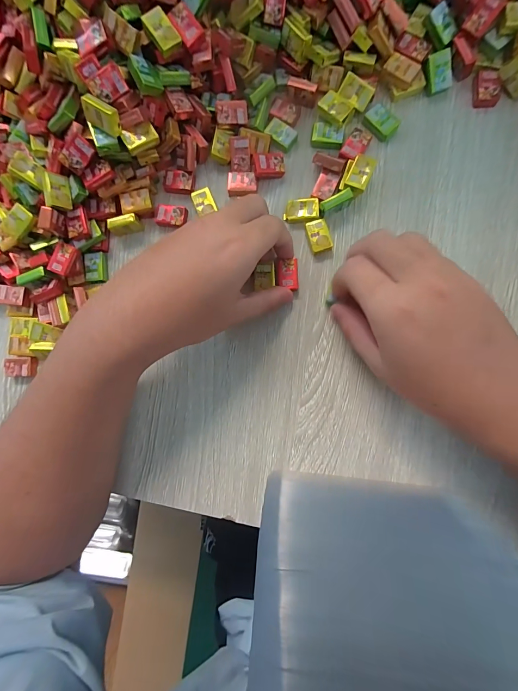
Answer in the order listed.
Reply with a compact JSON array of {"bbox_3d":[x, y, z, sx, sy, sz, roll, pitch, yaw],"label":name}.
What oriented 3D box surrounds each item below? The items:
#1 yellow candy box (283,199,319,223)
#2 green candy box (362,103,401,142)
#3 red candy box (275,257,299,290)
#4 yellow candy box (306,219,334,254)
[{"bbox_3d":[0.035,-0.111,0.254,0.028,0.008,0.017,-1,89,5],"label":"yellow candy box"},{"bbox_3d":[0.100,-0.182,0.249,0.027,0.008,0.017,43,92,6],"label":"green candy box"},{"bbox_3d":[0.023,-0.058,0.252,0.019,0.007,0.024,-1,89,5],"label":"red candy box"},{"bbox_3d":[0.049,-0.089,0.250,0.017,0.009,0.026,-18,88,5],"label":"yellow candy box"}]

